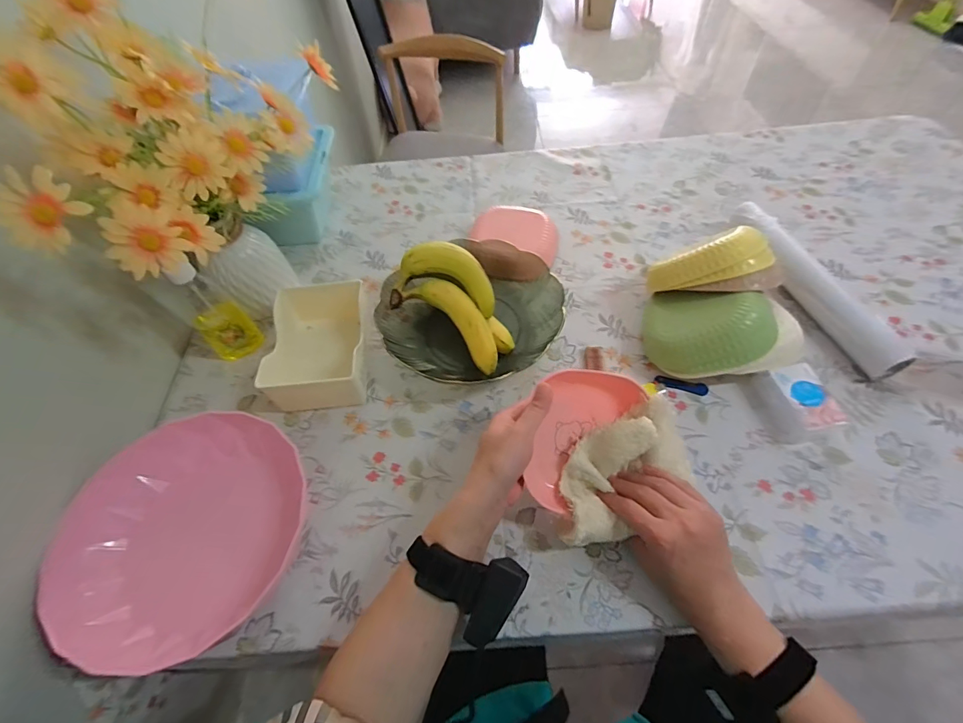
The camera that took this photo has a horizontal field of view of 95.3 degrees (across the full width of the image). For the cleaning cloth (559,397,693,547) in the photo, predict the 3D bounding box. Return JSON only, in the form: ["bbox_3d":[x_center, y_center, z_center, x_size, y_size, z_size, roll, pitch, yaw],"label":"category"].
[{"bbox_3d":[0.141,0.108,0.437,0.165,0.055,0.086,-31,59,-16],"label":"cleaning cloth"}]

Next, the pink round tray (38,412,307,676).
[{"bbox_3d":[-0.299,0.174,0.445,0.230,0.062,0.230,-2,56,3],"label":"pink round tray"}]

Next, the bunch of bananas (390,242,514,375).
[{"bbox_3d":[-0.031,-0.070,0.566,0.110,0.061,0.182,-38,82,-20],"label":"bunch of bananas"}]

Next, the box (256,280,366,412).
[{"bbox_3d":[-0.209,-0.026,0.575,0.120,0.064,0.164,-2,56,2],"label":"box"}]

